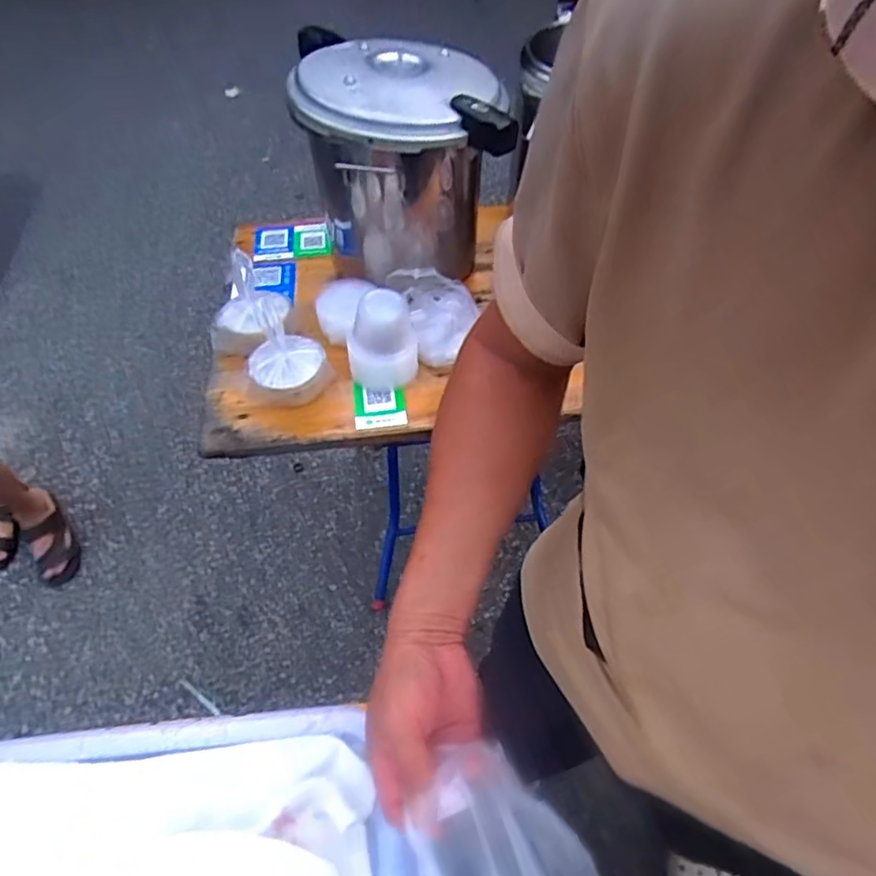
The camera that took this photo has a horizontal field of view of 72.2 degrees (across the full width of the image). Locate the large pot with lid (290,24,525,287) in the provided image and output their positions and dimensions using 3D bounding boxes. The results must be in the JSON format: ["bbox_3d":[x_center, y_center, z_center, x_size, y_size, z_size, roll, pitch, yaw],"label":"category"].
[{"bbox_3d":[-0.060,-0.447,1.048,0.329,0.350,0.305,-3,52,3],"label":"large pot with lid"}]

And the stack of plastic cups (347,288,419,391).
[{"bbox_3d":[-0.093,-0.155,0.951,0.105,0.144,0.104,-14,52,-10],"label":"stack of plastic cups"}]

